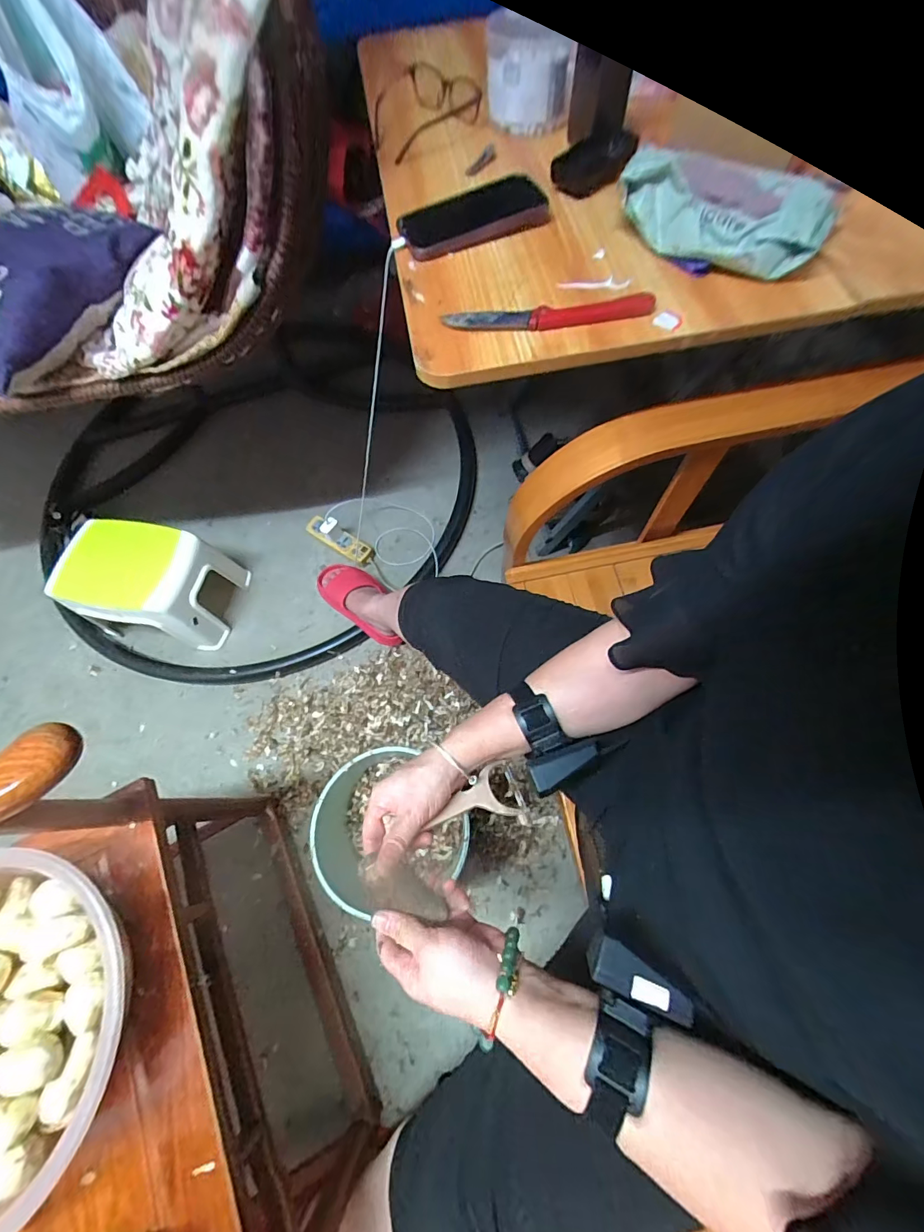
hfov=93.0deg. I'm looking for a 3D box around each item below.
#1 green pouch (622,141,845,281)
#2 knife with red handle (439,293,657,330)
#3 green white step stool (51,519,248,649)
[{"bbox_3d":[0.247,-0.390,0.421,0.185,0.048,0.087,40,74,18],"label":"green pouch"},{"bbox_3d":[0.082,-0.289,0.419,0.199,0.015,0.028,0,67,3],"label":"knife with red handle"},{"bbox_3d":[-0.704,-0.073,1.004,0.296,0.208,0.218,5,67,5],"label":"green white step stool"}]

